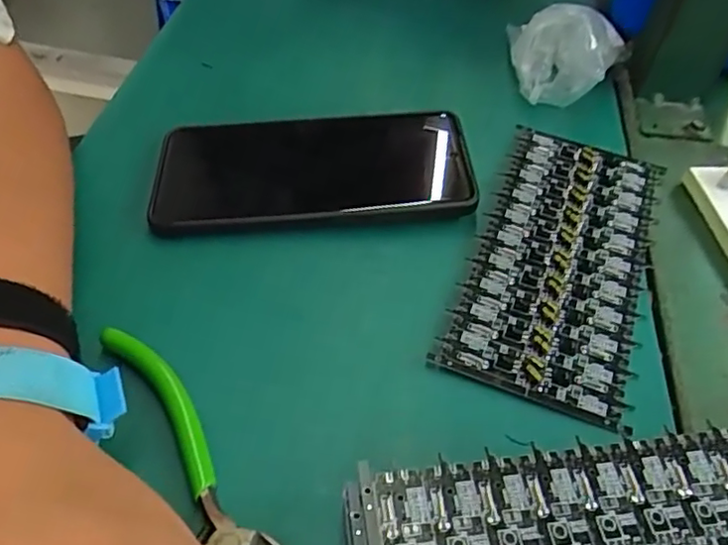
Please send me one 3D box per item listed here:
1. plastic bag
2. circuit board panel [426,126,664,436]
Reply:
[{"bbox_3d":[0.119,-0.130,0.367,0.065,0.045,0.059,14,51,8],"label":"plastic bag"},{"bbox_3d":[0.094,-0.010,0.292,0.077,0.008,0.161,19,52,12],"label":"circuit board panel"}]

